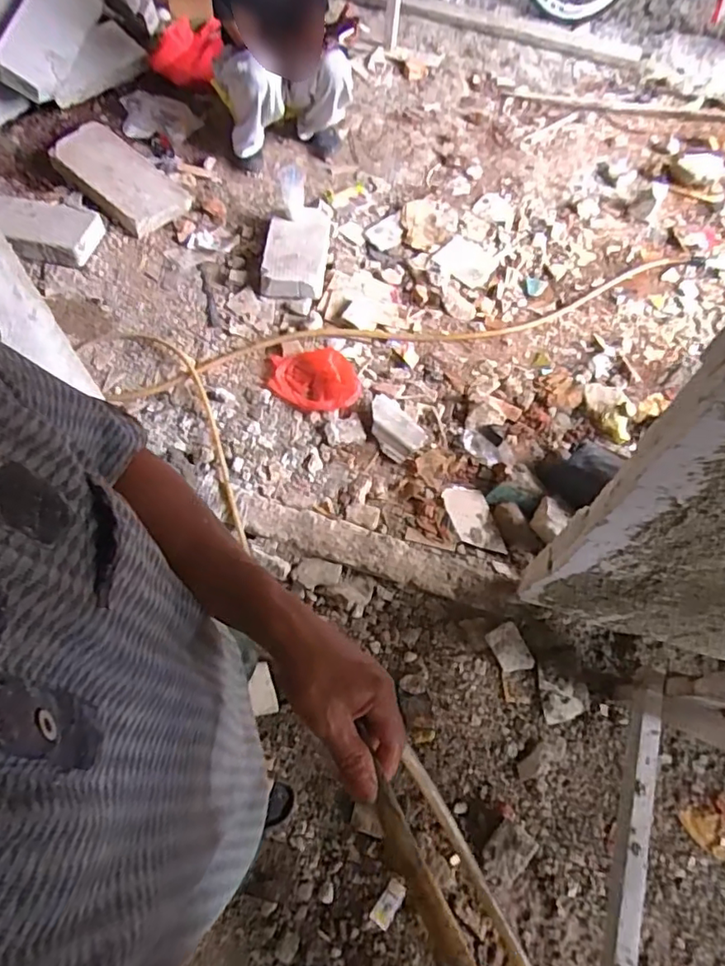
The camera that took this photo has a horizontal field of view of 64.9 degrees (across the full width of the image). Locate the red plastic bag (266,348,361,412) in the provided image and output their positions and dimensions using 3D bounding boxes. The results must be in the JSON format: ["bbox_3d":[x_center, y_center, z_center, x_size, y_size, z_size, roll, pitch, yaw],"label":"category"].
[{"bbox_3d":[-0.149,-0.312,1.721,0.279,0.049,0.208,6,62,0],"label":"red plastic bag"}]

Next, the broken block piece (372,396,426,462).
[{"bbox_3d":[0.084,-0.166,1.634,0.139,0.049,0.211,-34,69,-19],"label":"broken block piece"}]

